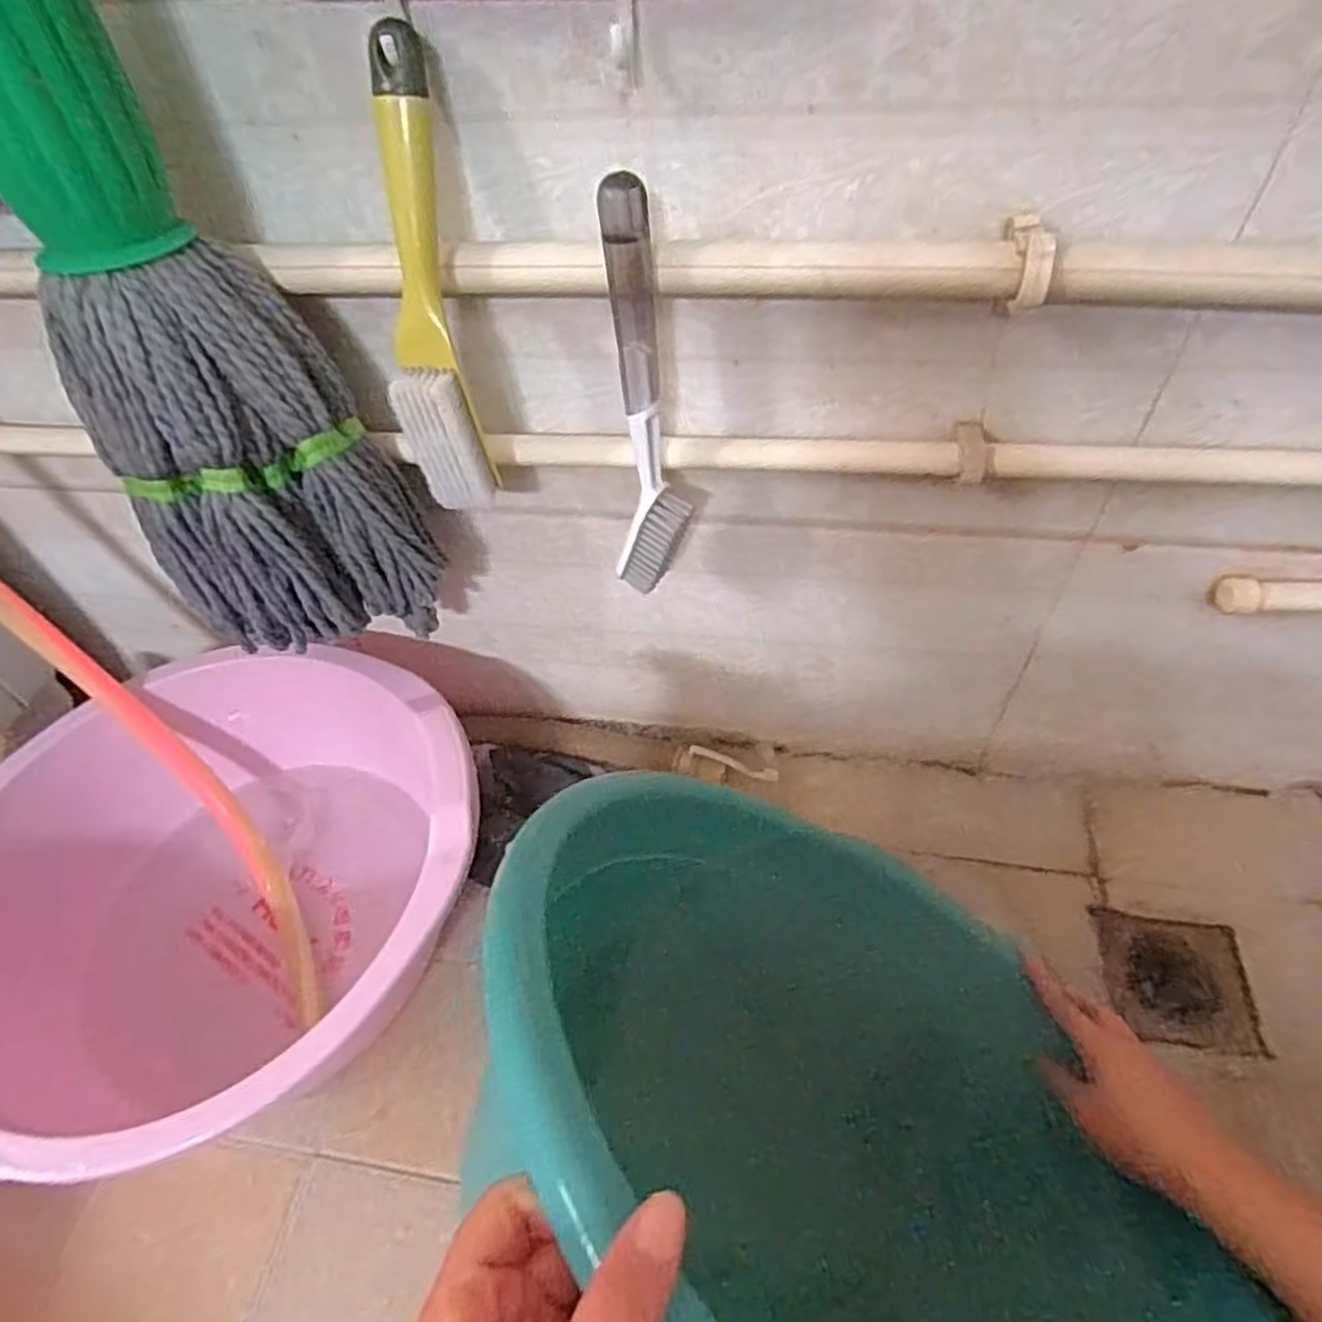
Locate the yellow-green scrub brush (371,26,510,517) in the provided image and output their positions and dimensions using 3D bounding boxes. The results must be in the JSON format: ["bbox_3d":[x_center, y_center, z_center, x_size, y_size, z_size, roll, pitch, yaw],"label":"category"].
[{"bbox_3d":[-0.123,-0.185,0.393,0.039,0.225,0.041,2,31,5],"label":"yellow-green scrub brush"}]

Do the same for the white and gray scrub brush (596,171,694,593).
[{"bbox_3d":[-0.010,-0.140,0.431,0.047,0.230,0.052,-2,51,2],"label":"white and gray scrub brush"}]

